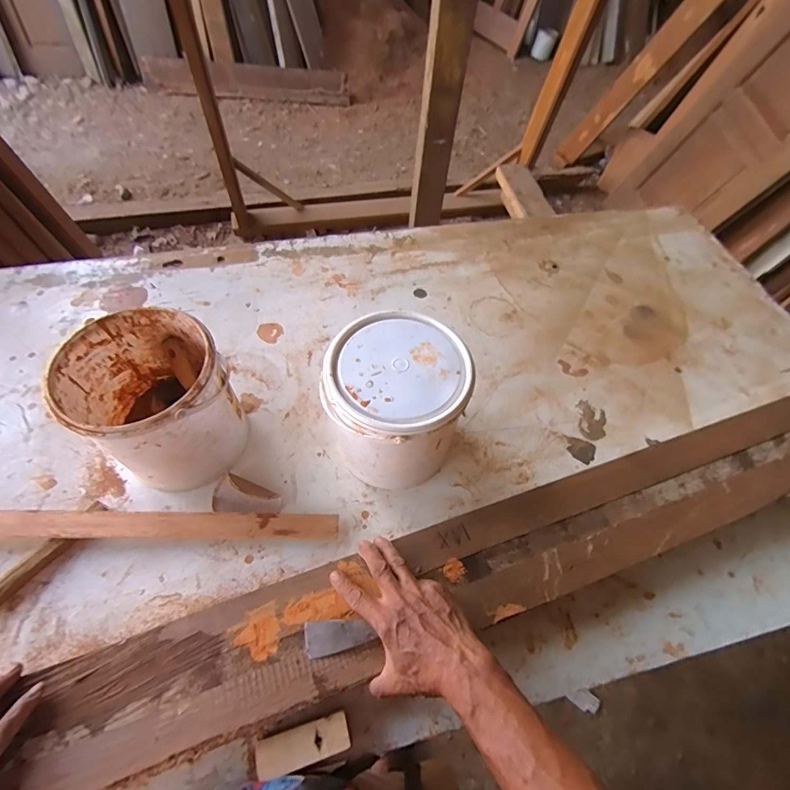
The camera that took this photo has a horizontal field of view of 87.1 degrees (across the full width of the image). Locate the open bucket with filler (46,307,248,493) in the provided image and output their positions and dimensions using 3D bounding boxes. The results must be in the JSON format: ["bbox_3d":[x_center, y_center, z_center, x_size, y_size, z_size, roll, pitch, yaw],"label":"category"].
[{"bbox_3d":[-0.313,0.014,0.563,0.173,0.189,0.178,2,57,-3],"label":"open bucket with filler"}]

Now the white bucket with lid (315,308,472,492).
[{"bbox_3d":[0.000,0.019,0.577,0.171,0.193,0.172,3,57,-5],"label":"white bucket with lid"}]

